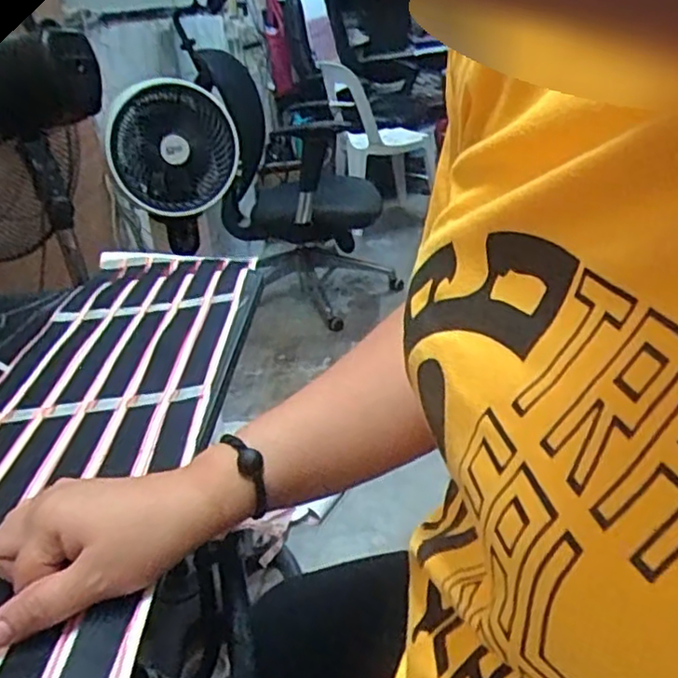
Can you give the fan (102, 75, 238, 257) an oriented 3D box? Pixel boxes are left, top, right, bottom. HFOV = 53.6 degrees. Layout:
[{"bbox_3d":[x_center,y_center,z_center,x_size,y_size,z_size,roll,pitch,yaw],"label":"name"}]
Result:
[{"bbox_3d":[-0.311,-0.322,1.314,0.239,0.333,0.159,-12,27,-9],"label":"fan"}]

